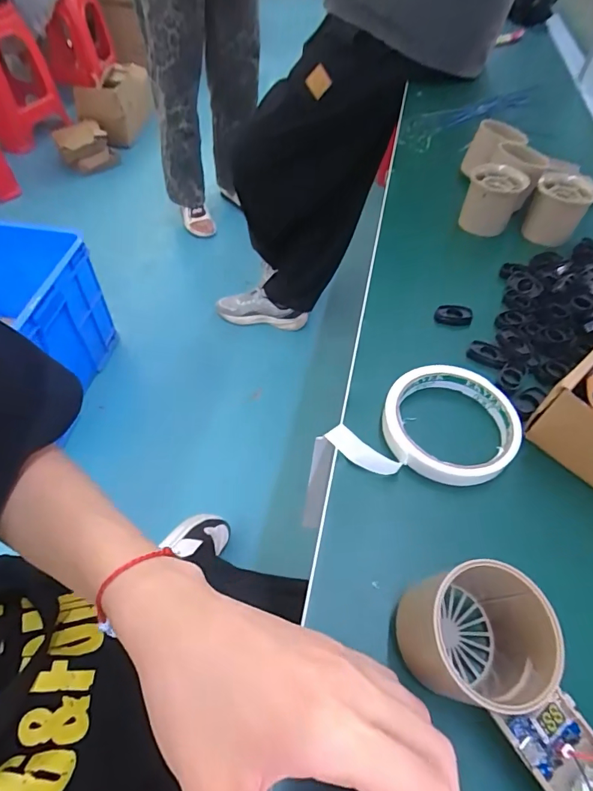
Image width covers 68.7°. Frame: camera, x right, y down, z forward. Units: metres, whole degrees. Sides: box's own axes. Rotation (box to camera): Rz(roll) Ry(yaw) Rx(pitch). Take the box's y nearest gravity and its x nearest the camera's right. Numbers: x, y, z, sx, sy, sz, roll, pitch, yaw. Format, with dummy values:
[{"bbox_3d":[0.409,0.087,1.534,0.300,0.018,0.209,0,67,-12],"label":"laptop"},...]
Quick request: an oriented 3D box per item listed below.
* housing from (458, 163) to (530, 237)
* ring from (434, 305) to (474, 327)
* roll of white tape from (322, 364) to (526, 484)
[{"bbox_3d":[0.209,-0.210,0.465,0.055,0.051,0.048,15,54,8],"label":"housing"},{"bbox_3d":[0.141,-0.072,0.390,0.032,0.011,0.016,7,53,2],"label":"ring"},{"bbox_3d":[0.098,0.025,0.303,0.122,0.014,0.090,-29,60,-23],"label":"roll of white tape"}]

